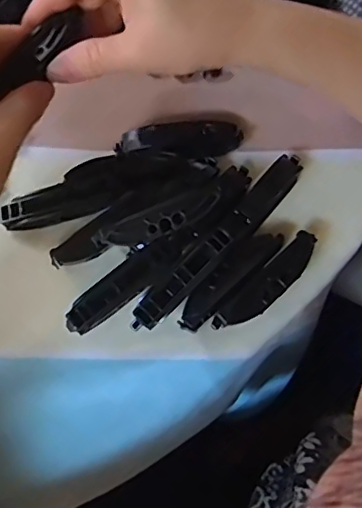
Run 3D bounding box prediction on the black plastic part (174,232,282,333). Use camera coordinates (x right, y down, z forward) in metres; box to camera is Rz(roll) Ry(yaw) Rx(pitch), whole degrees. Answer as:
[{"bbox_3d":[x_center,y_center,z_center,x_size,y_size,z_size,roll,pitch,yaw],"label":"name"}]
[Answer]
[{"bbox_3d":[0.030,0.014,0.344,0.018,0.009,0.081,44,79,12],"label":"black plastic part"}]

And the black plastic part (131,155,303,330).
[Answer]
[{"bbox_3d":[0.025,-0.009,0.345,0.020,0.015,0.141,42,78,12],"label":"black plastic part"}]

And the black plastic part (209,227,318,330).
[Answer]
[{"bbox_3d":[0.053,0.019,0.345,0.079,0.013,0.019,-43,78,-11],"label":"black plastic part"}]

